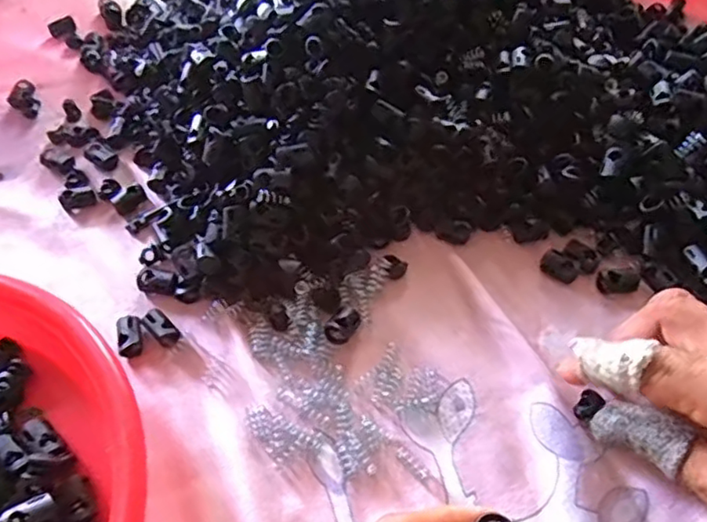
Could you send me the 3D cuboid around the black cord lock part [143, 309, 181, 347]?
[{"bbox_3d":[-0.098,0.035,0.312,0.019,0.011,0.011,36,62,25],"label":"black cord lock part"}]

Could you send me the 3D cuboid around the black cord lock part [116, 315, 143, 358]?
[{"bbox_3d":[-0.114,0.038,0.310,0.013,0.010,0.019,-10,54,-6],"label":"black cord lock part"}]

